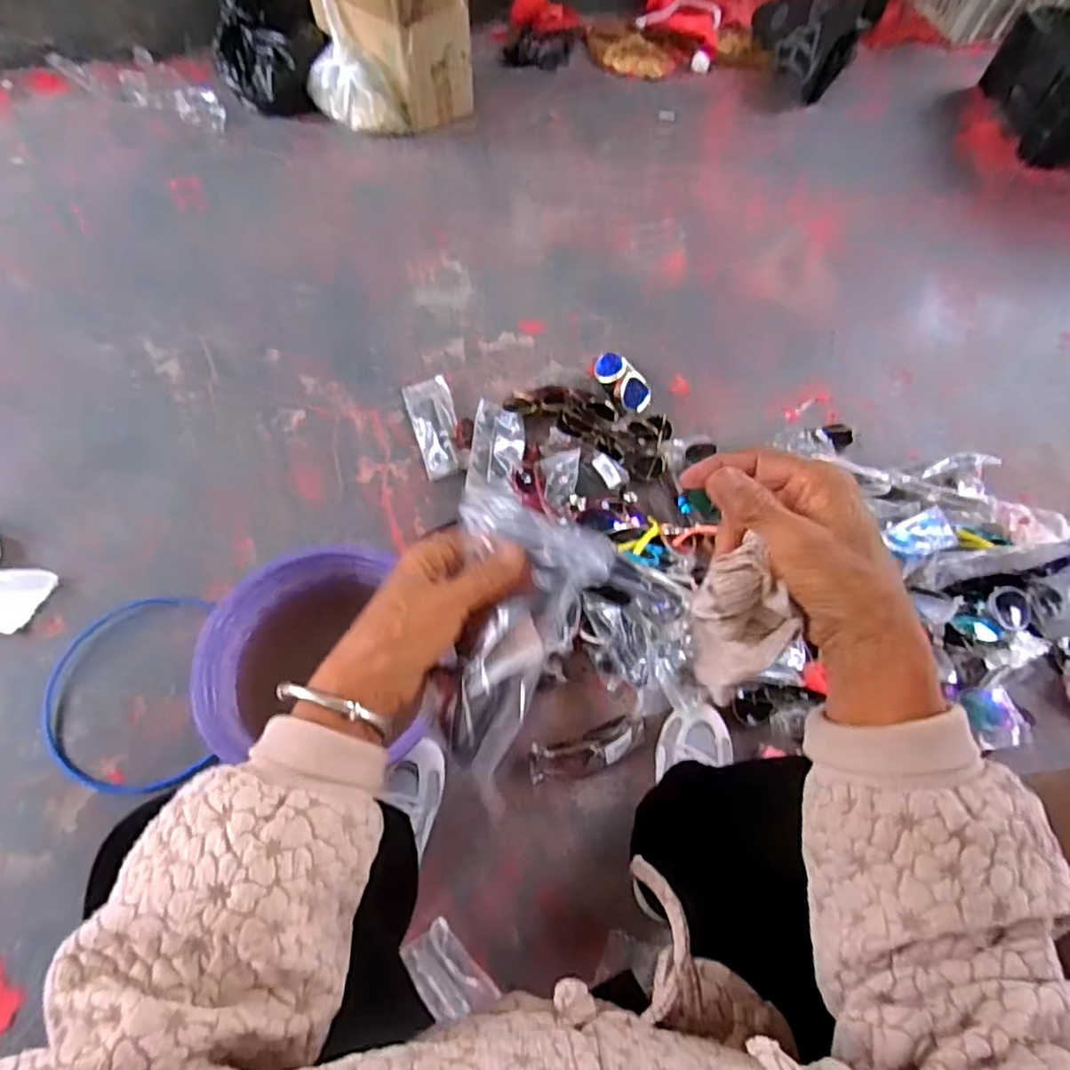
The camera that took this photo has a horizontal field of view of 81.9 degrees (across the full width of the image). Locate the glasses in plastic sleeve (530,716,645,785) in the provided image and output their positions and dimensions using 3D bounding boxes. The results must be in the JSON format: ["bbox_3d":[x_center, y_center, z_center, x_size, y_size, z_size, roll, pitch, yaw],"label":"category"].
[{"bbox_3d":[0.068,0.271,0.778,0.150,0.028,0.051,-13,62,-10],"label":"glasses in plastic sleeve"}]

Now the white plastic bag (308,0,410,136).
[{"bbox_3d":[-0.410,-0.989,1.334,0.228,0.207,0.108,36,65,13],"label":"white plastic bag"}]

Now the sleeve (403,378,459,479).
[{"bbox_3d":[-0.161,-0.178,1.009,0.073,0.018,0.186,-14,62,-10],"label":"sleeve"}]

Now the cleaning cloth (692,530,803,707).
[{"bbox_3d":[0.107,0.047,0.329,0.043,0.072,0.052,-33,67,-19],"label":"cleaning cloth"}]

